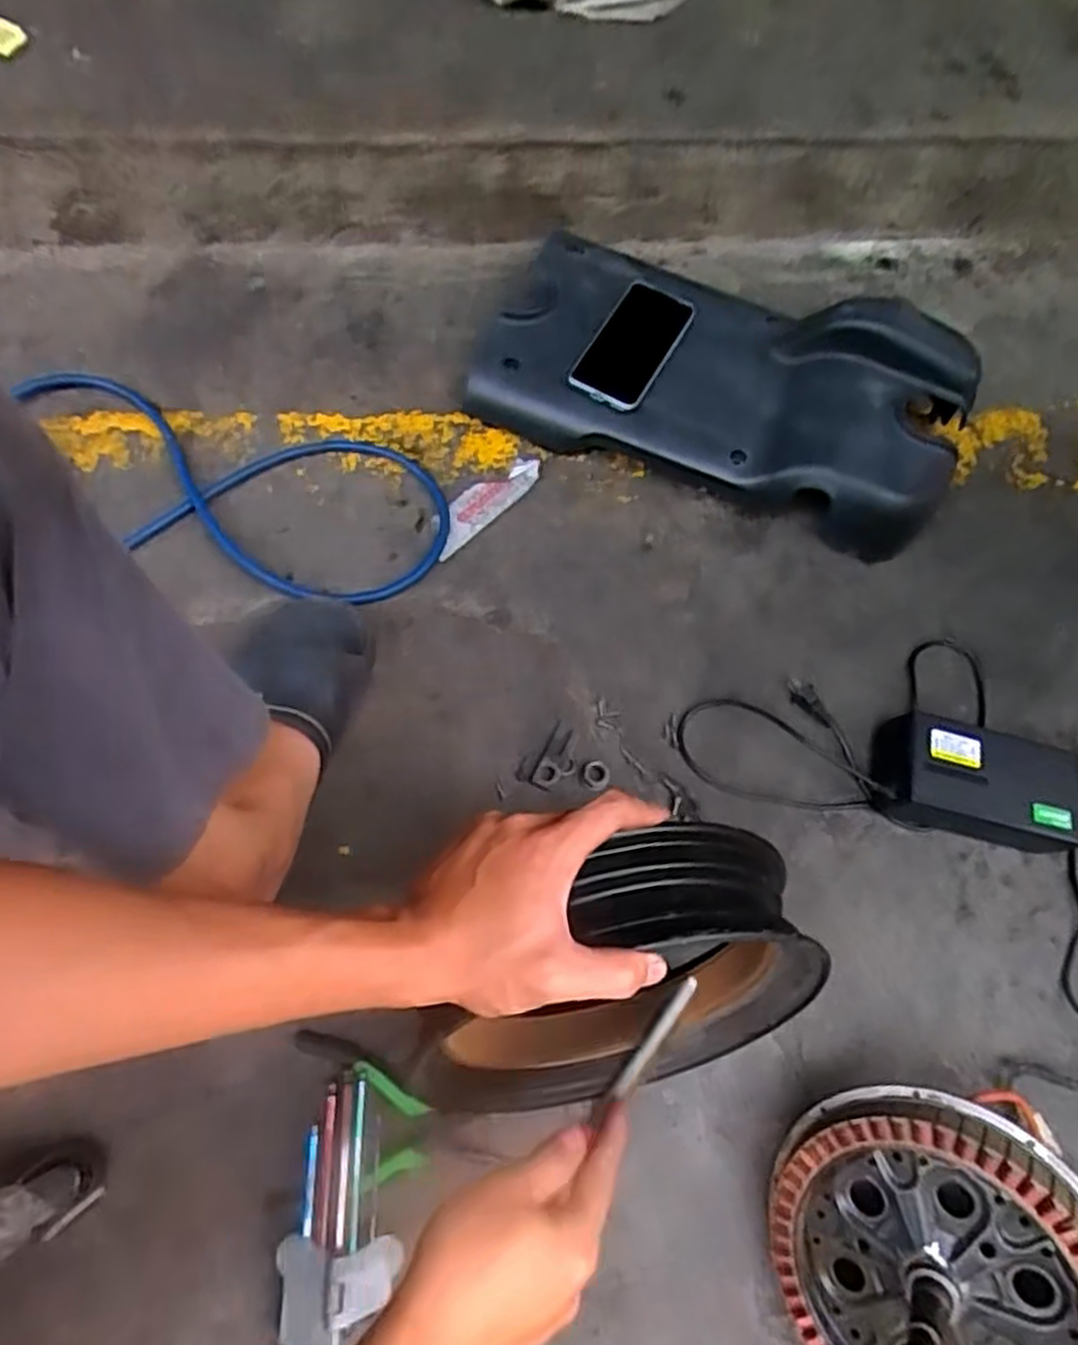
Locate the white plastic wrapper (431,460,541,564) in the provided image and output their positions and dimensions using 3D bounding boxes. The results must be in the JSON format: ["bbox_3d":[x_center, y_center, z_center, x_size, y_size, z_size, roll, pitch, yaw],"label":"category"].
[{"bbox_3d":[-0.057,-0.174,0.817,0.144,0.009,0.045,-42,76,-18],"label":"white plastic wrapper"}]

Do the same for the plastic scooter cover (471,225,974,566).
[{"bbox_3d":[0.189,-0.315,0.826,0.487,0.116,0.241,20,66,4],"label":"plastic scooter cover"}]

